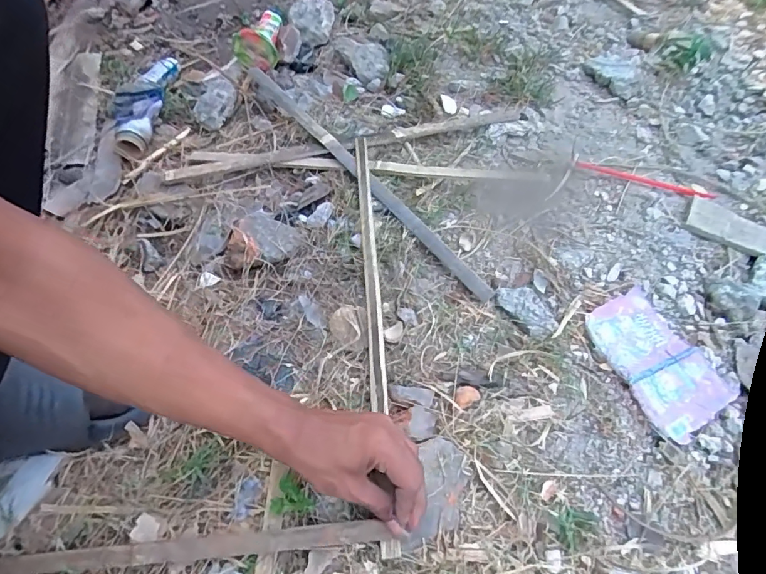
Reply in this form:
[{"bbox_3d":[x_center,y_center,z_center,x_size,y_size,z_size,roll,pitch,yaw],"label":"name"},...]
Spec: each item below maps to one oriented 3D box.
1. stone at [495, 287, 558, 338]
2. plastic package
[{"bbox_3d":[0.169,0.026,0.526,0.042,0.014,0.072,-33,64,-19],"label":"stone"},{"bbox_3d":[0.304,0.080,0.502,0.107,0.010,0.153,-26,62,-16],"label":"plastic package"}]

